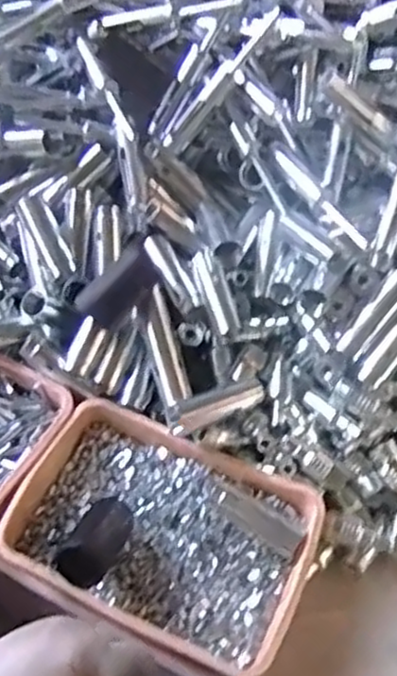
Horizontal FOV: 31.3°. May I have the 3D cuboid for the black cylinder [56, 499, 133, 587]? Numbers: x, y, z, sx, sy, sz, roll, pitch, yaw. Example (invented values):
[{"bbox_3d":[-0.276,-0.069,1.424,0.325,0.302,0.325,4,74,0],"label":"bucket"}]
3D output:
[{"bbox_3d":[-0.066,0.137,0.478,0.033,0.034,0.068,21,30,12],"label":"black cylinder"}]

